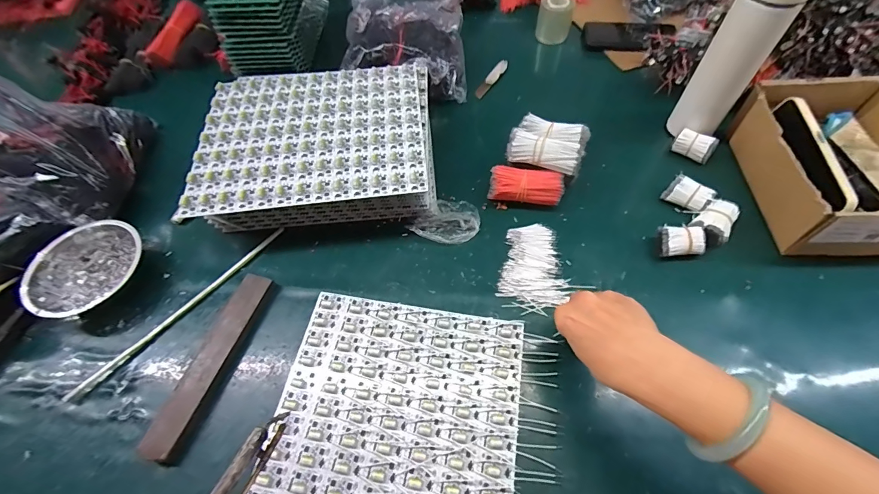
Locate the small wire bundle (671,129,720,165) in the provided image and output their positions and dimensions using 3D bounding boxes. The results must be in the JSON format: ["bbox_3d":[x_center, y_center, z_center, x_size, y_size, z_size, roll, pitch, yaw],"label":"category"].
[{"bbox_3d":[0.353,-0.139,0.530,0.052,0.029,0.027,21,62,14],"label":"small wire bundle"}]

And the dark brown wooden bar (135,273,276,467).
[{"bbox_3d":[-0.245,0.122,0.416,0.036,0.020,0.198,15,60,11],"label":"dark brown wooden bar"}]

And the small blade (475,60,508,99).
[{"bbox_3d":[0.089,-0.285,0.651,0.017,0.009,0.109,27,63,17],"label":"small blade"}]

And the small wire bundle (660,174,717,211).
[{"bbox_3d":[0.319,-0.066,0.494,0.049,0.028,0.029,34,65,20],"label":"small wire bundle"}]

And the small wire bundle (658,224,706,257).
[{"bbox_3d":[0.286,-0.006,0.458,0.047,0.027,0.034,-1,59,1],"label":"small wire bundle"}]

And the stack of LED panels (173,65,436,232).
[{"bbox_3d":[-0.158,-0.132,0.521,0.291,0.076,0.231,-4,58,-1],"label":"stack of LED panels"}]

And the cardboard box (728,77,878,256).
[{"bbox_3d":[0.482,-0.103,0.462,0.162,0.087,0.209,2,59,3],"label":"cardboard box"}]

